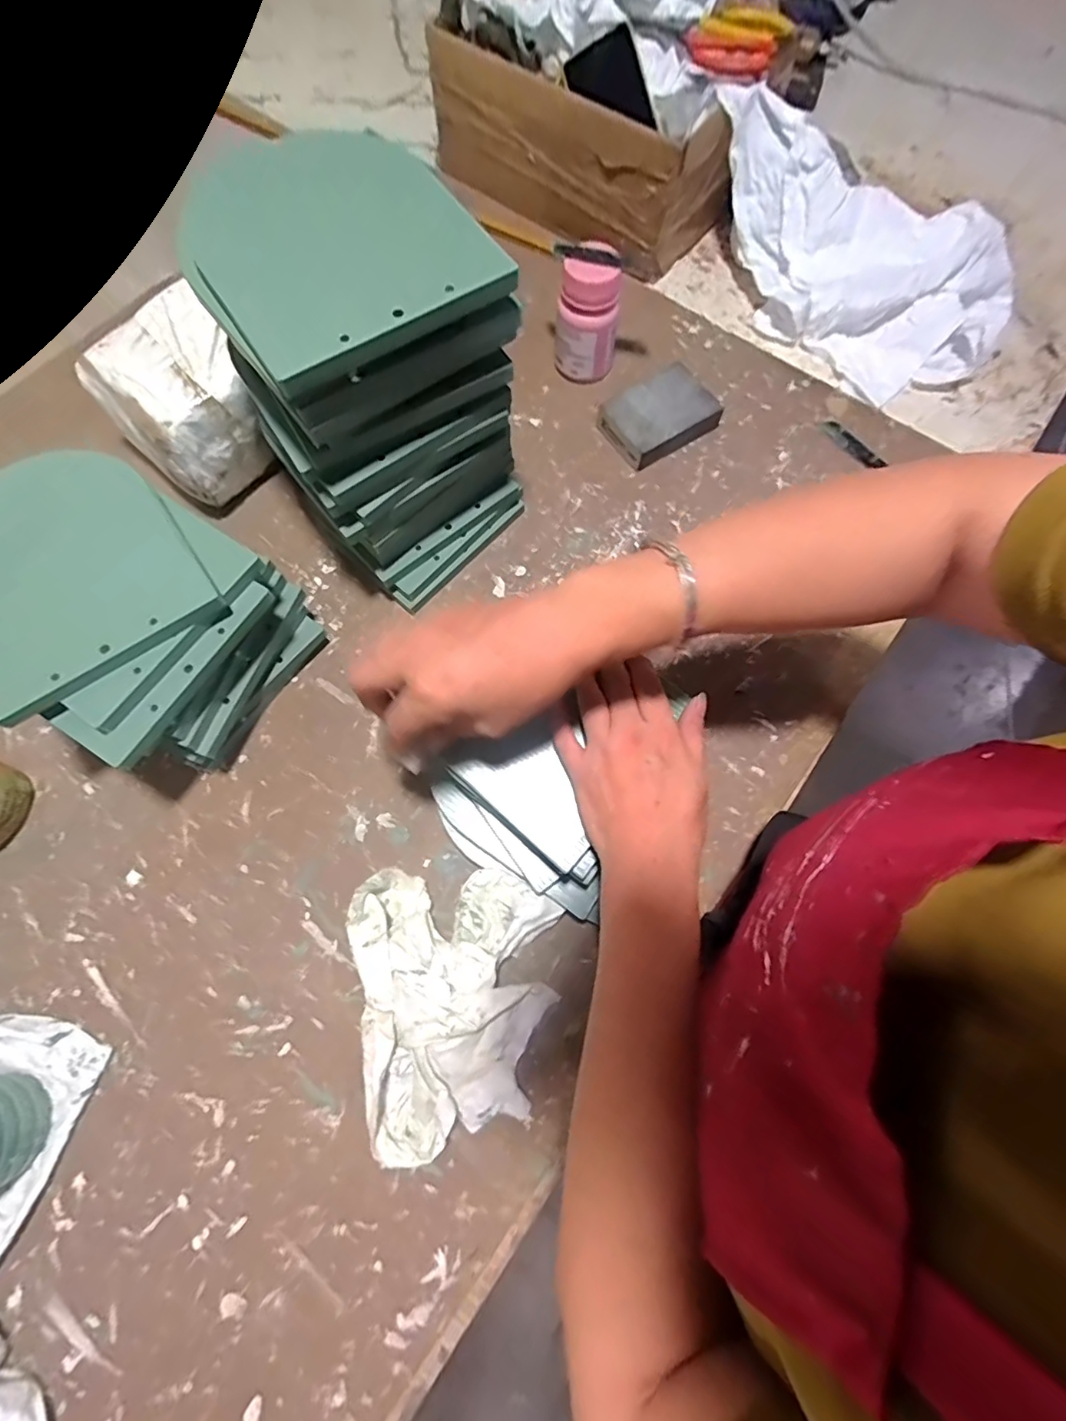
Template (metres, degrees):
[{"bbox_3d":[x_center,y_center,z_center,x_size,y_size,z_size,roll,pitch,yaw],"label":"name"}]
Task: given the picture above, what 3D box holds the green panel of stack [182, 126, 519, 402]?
[{"bbox_3d":[-0.132,-0.301,0.341,0.150,0.011,0.248,-32,68,-7],"label":"green panel of stack"}]

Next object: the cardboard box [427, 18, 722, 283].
[{"bbox_3d":[0.045,-0.624,0.597,0.332,0.105,0.114,32,75,9],"label":"cardboard box"}]

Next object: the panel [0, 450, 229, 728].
[{"bbox_3d":[-0.298,-0.090,0.346,0.140,0.010,0.145,-34,86,-16],"label":"panel"}]

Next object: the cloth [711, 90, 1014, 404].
[{"bbox_3d":[0.354,-0.489,0.551,0.221,0.107,0.320,-31,75,-9],"label":"cloth"}]

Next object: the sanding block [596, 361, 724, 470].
[{"bbox_3d":[0.125,-0.286,0.532,0.108,0.027,0.079,-31,75,-9],"label":"sanding block"}]

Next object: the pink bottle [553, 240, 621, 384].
[{"bbox_3d":[0.050,-0.367,0.519,0.055,0.099,0.050,7,73,2],"label":"pink bottle"}]

